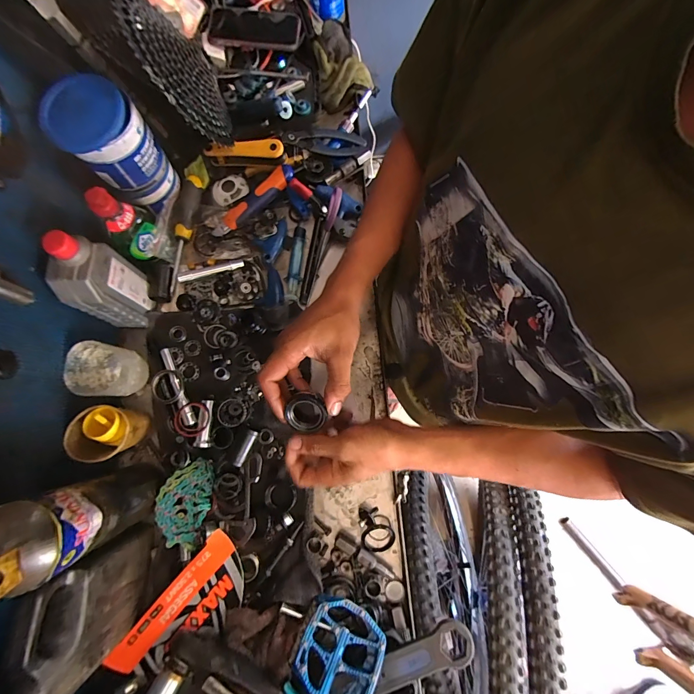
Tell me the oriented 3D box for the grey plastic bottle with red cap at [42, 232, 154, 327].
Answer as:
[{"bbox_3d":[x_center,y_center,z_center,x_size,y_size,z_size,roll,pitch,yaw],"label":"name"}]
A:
[{"bbox_3d":[-0.335,-0.087,0.454,0.053,0.159,0.080,3,79,0],"label":"grey plastic bottle with red cap"}]

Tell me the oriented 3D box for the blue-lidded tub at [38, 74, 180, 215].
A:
[{"bbox_3d":[-0.321,-0.272,0.485,0.090,0.171,0.097,0,79,0],"label":"blue-lidded tub"}]

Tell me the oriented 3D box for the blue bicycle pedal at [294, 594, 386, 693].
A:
[{"bbox_3d":[-0.008,0.385,0.422,0.101,0.017,0.100,23,53,10],"label":"blue bicycle pedal"}]

